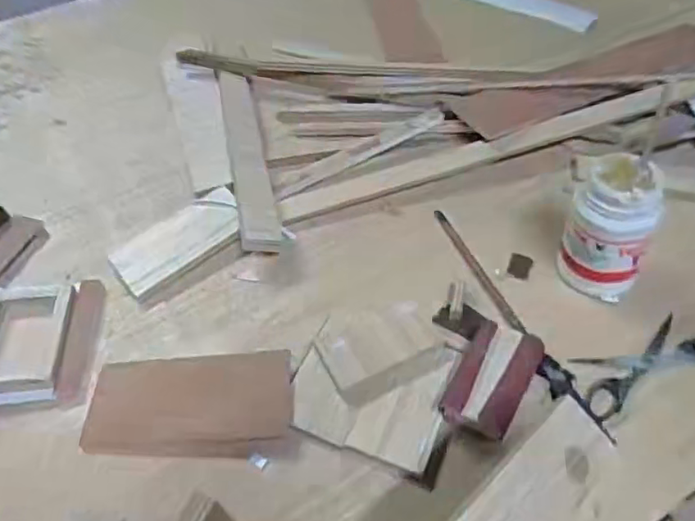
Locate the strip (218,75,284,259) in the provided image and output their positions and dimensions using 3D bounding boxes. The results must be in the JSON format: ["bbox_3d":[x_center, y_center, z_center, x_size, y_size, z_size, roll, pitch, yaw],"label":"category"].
[{"bbox_3d":[-0.129,-0.146,0.721,0.044,0.011,0.337,-12,51,-4],"label":"strip"}]

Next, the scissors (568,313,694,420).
[{"bbox_3d":[0.283,0.093,0.530,0.162,0.011,0.061,-19,52,-13],"label":"scissors"}]

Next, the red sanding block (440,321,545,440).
[{"bbox_3d":[0.130,0.105,0.505,0.062,0.017,0.105,25,58,23],"label":"red sanding block"}]

